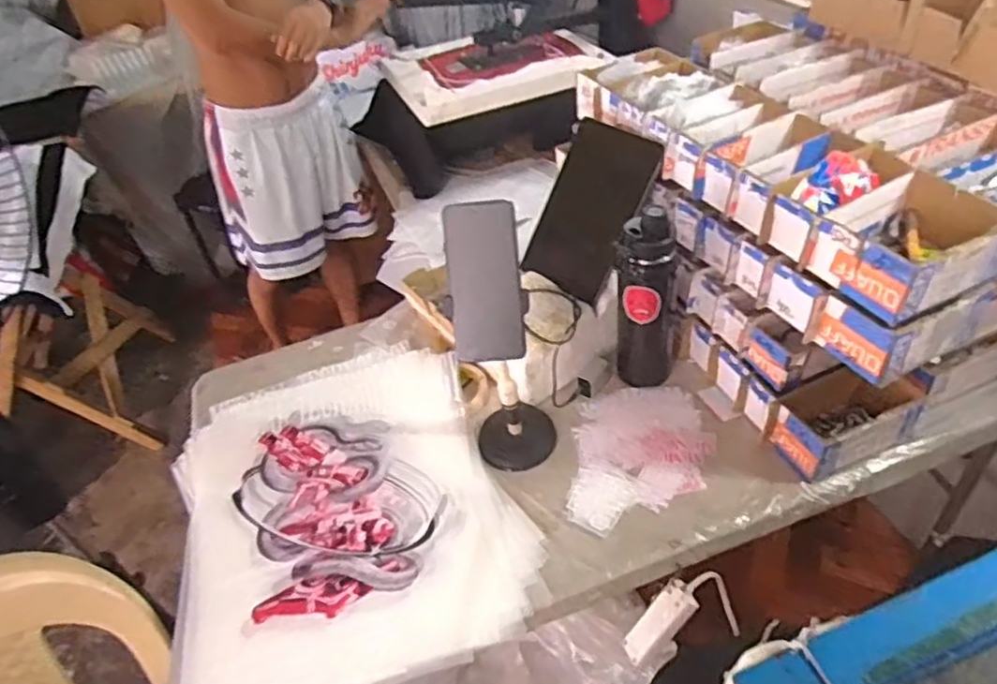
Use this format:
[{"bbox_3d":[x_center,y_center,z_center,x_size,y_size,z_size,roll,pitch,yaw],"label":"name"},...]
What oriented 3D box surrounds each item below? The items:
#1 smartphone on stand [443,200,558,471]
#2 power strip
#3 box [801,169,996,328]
[{"bbox_3d":[0.006,0.014,0.810,0.106,0.367,0.106,-7,42,0],"label":"smartphone on stand"},{"bbox_3d":[0.205,0.362,0.871,0.024,0.125,0.045,17,21,-45],"label":"power strip"},{"bbox_3d":[0.439,-0.106,0.736,0.160,0.070,0.134,-23,44,-16],"label":"box"}]

